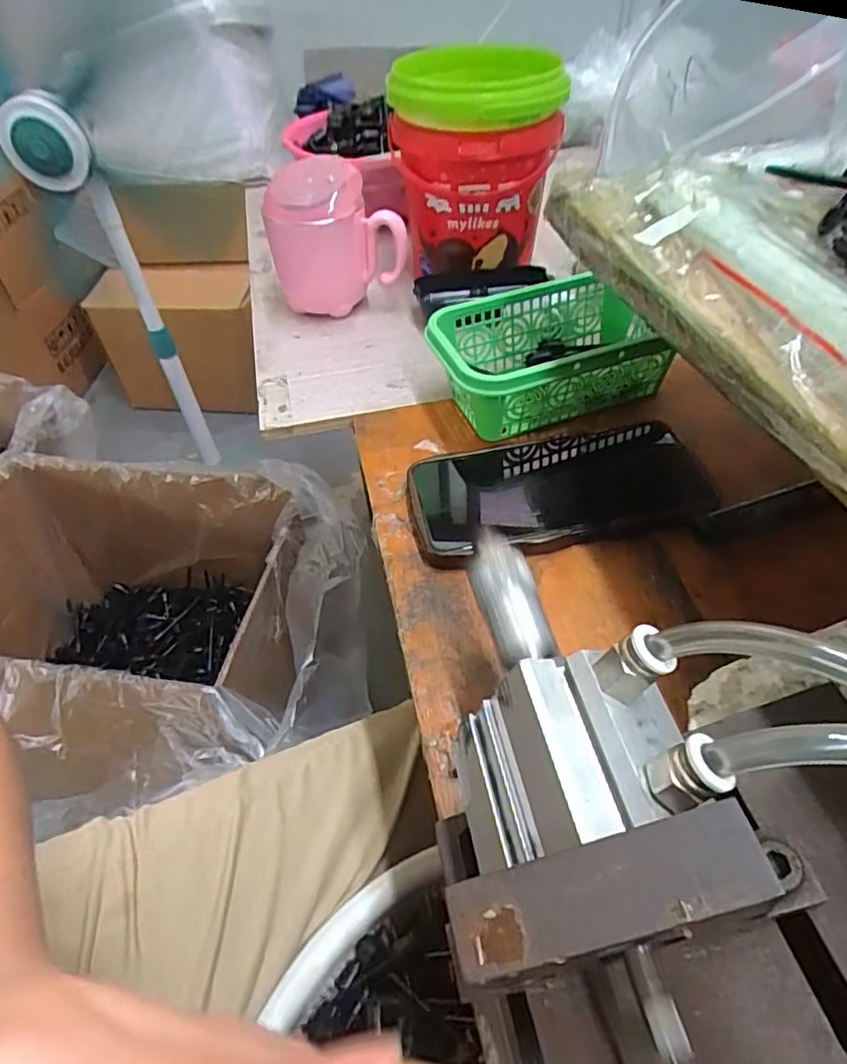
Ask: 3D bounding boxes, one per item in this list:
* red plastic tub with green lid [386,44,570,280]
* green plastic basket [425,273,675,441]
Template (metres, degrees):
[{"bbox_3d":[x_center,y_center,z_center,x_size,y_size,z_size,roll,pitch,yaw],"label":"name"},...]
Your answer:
[{"bbox_3d":[0.039,-0.302,0.487,0.125,0.132,0.120,-8,48,-4],"label":"red plastic tub with green lid"},{"bbox_3d":[0.085,-0.116,0.394,0.148,0.055,0.090,-15,49,-10],"label":"green plastic basket"}]

